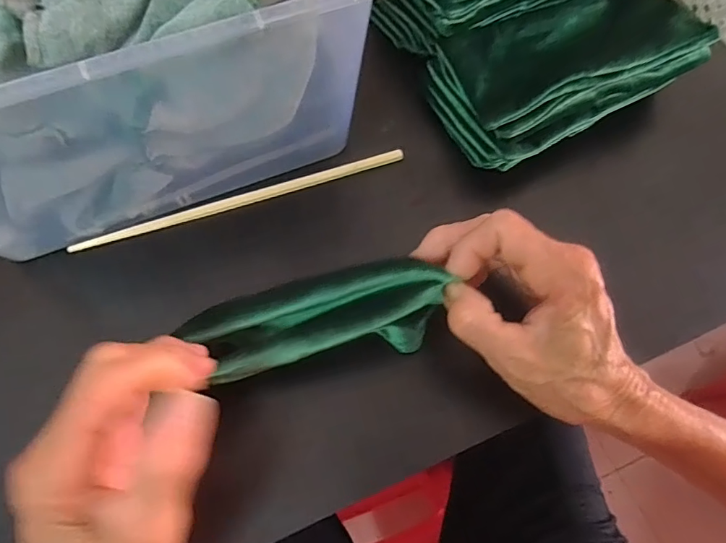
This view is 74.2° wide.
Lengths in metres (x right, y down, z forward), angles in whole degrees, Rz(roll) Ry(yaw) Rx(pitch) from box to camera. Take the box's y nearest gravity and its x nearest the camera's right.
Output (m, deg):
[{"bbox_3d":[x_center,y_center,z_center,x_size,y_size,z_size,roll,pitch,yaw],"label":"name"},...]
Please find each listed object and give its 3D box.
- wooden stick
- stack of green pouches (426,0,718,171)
[{"bbox_3d":[-0.084,-0.051,0.338,0.231,0.011,0.009,-17,68,-7],"label":"wooden stick"},{"bbox_3d":[0.142,-0.146,0.348,0.174,0.065,0.103,-23,69,-9],"label":"stack of green pouches"}]

